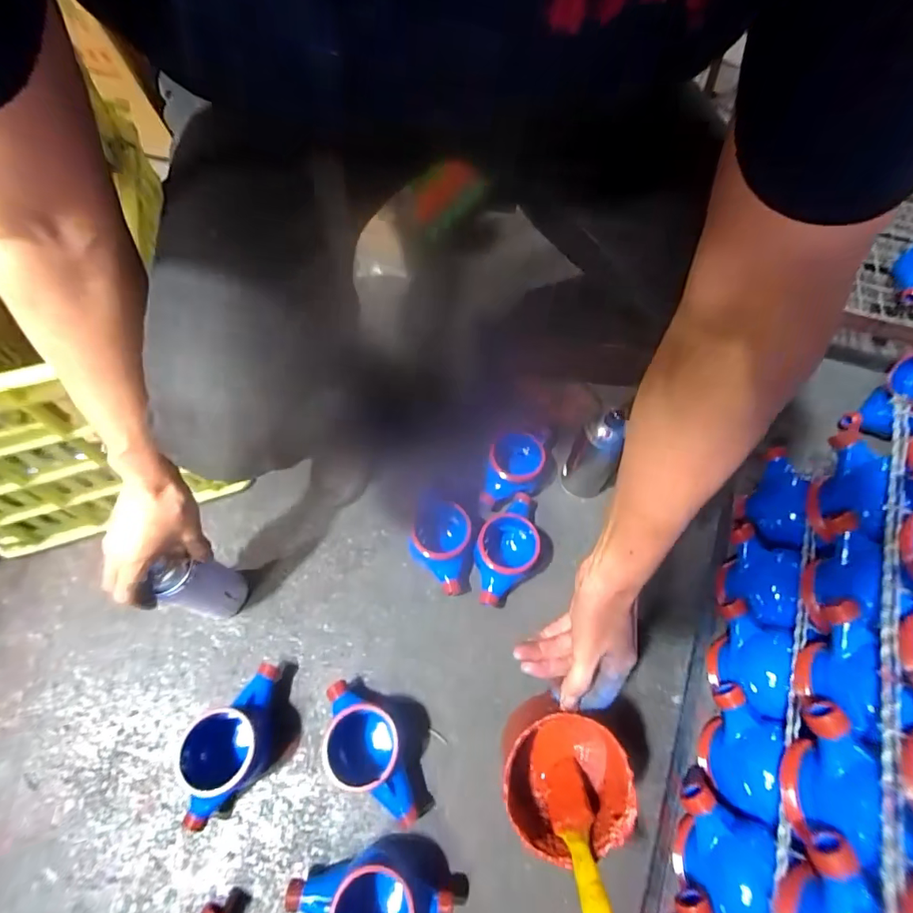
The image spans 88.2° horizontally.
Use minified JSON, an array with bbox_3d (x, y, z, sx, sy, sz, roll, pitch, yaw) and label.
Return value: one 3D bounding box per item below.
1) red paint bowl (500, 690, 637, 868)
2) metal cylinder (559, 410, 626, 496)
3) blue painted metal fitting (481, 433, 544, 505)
[{"bbox_3d":[0.094,0.293,0.428,0.104,0.102,0.110,1,59,-2],"label":"red paint bowl"},{"bbox_3d":[0.201,0.002,0.670,0.070,0.181,0.063,33,64,16],"label":"metal cylinder"},{"bbox_3d":[0.084,0.022,0.709,0.077,0.084,0.120,13,60,5],"label":"blue painted metal fitting"}]

